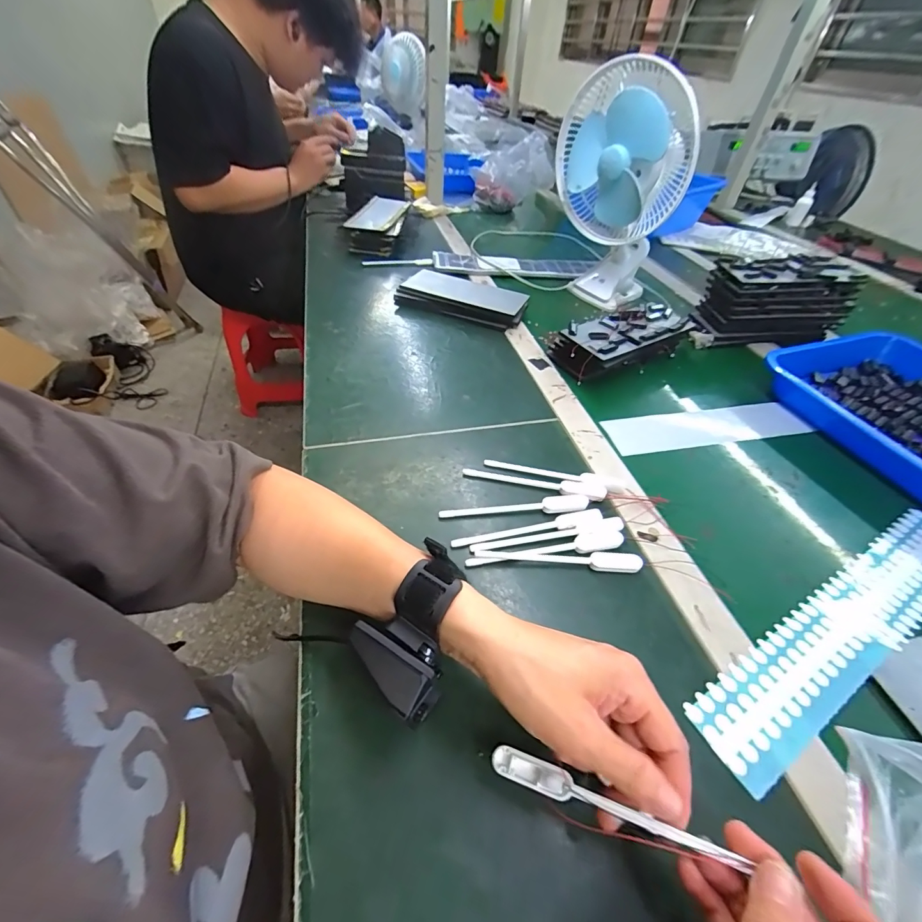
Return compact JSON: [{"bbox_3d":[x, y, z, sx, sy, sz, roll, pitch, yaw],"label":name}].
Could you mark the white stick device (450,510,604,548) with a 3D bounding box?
[{"bbox_3d":[0.062,0.061,0.379,0.141,0.009,0.016,-5,47,-9],"label":"white stick device"}]

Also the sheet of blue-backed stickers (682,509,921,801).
[{"bbox_3d":[0.334,0.132,0.348,0.377,0.004,0.061,-21,52,-23],"label":"sheet of blue-backed stickers"}]

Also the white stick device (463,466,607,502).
[{"bbox_3d":[0.074,0.023,0.425,0.145,0.011,0.019,10,46,5],"label":"white stick device"}]

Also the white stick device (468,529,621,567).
[{"bbox_3d":[0.077,0.078,0.367,0.144,0.009,0.018,-4,47,-9],"label":"white stick device"}]

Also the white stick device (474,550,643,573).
[{"bbox_3d":[0.086,0.087,0.361,0.143,0.007,0.017,3,46,-2],"label":"white stick device"}]

